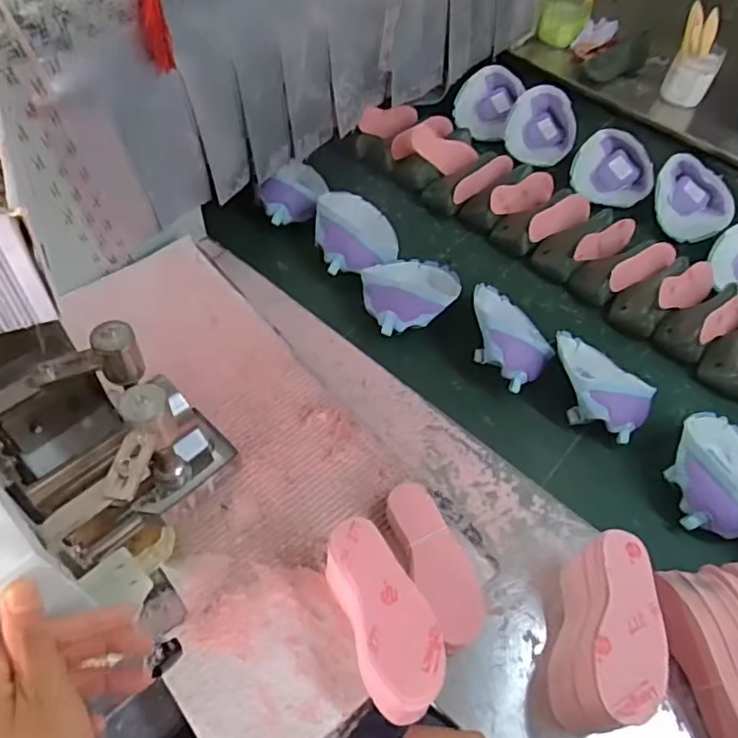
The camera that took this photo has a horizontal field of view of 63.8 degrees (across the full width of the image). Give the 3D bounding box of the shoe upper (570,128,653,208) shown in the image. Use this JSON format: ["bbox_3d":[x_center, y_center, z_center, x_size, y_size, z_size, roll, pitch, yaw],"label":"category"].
[{"bbox_3d":[0.397,-0.323,0.969,0.125,0.027,0.125,29,86,6],"label":"shoe upper"}]

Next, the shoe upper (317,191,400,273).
[{"bbox_3d":[-0.015,-0.201,0.855,0.120,0.062,0.161,2,54,-3],"label":"shoe upper"}]

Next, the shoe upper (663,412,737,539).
[{"bbox_3d":[0.398,0.113,0.666,0.114,0.062,0.150,19,55,9],"label":"shoe upper"}]

